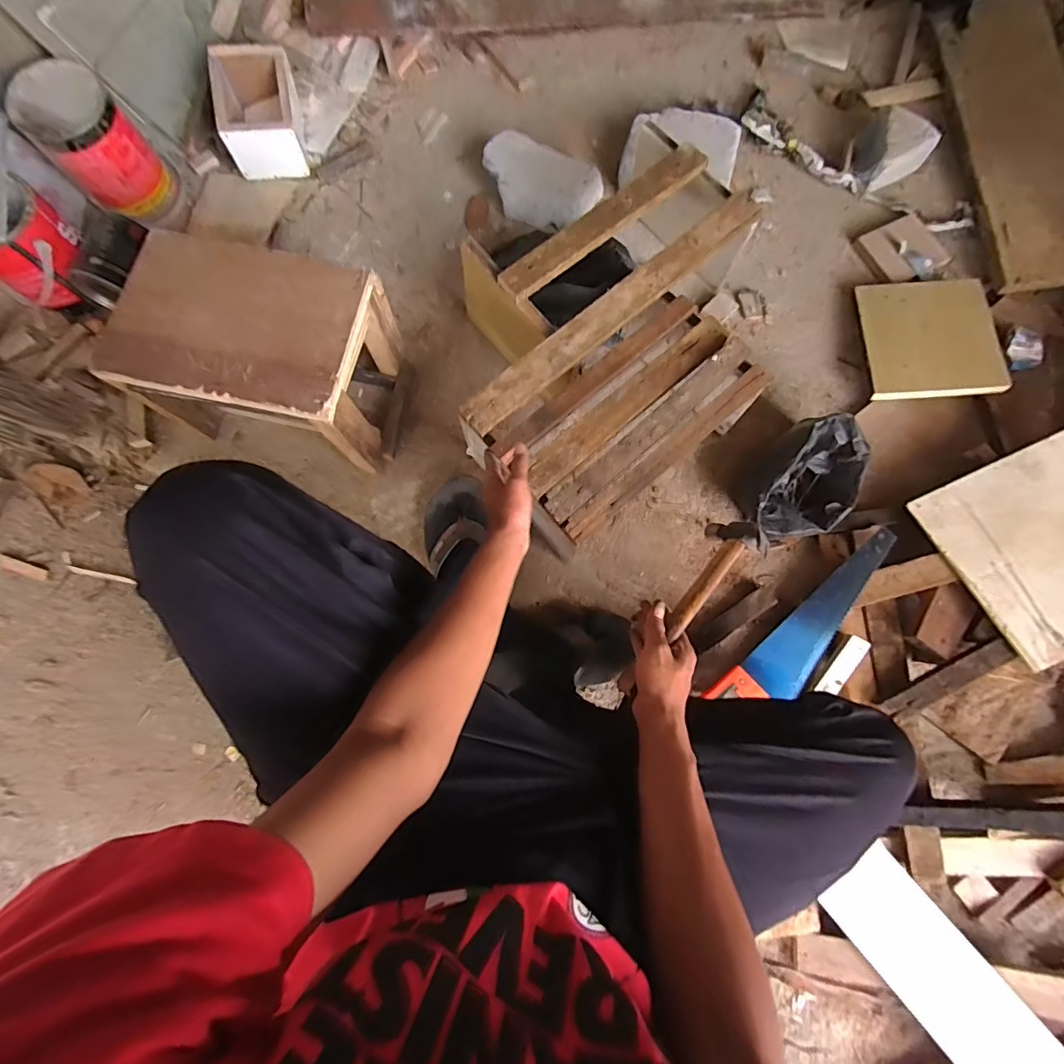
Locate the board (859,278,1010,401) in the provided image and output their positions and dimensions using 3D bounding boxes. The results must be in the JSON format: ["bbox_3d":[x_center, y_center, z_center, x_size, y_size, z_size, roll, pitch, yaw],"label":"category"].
[{"bbox_3d":[0.668,-0.332,0.816,0.192,0.019,0.230,2,70,11],"label":"board"}]

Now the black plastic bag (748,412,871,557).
[{"bbox_3d":[0.433,-0.078,0.741,0.137,0.091,0.215,34,81,8],"label":"black plastic bag"}]

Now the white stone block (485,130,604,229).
[{"bbox_3d":[0.008,-0.626,0.873,0.200,0.097,0.100,21,79,6],"label":"white stone block"}]

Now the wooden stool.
[{"bbox_3d":[-0.384,-0.246,0.732,0.330,0.224,0.233,9,78,3],"label":"wooden stool"}]

